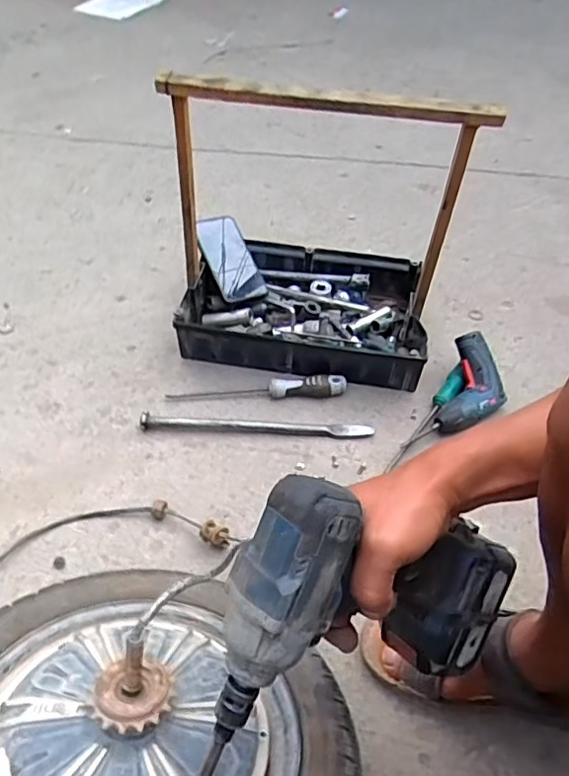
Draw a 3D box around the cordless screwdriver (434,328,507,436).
[{"bbox_3d":[0.263,-0.001,0.785,0.085,0.061,0.144,15,52,9],"label":"cordless screwdriver"}]

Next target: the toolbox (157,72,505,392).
[{"bbox_3d":[0.038,-0.203,0.742,0.348,0.369,0.201,9,50,1],"label":"toolbox"}]

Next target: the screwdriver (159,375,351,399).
[{"bbox_3d":[-0.037,0.003,0.795,0.247,0.032,0.025,-5,49,-4],"label":"screwdriver"}]

